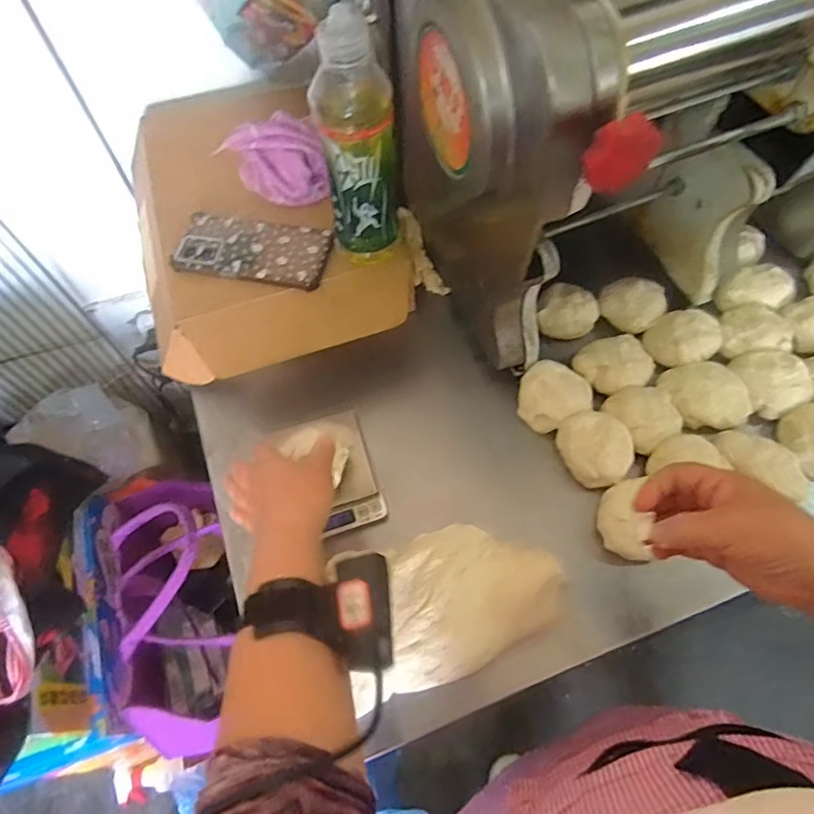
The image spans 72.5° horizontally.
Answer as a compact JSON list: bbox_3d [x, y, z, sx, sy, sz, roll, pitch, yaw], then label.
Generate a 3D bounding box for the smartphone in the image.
[{"bbox_3d":[-0.167,-0.172,0.600,0.168,0.009,0.082,11,62,9],"label":"smartphone"}]

